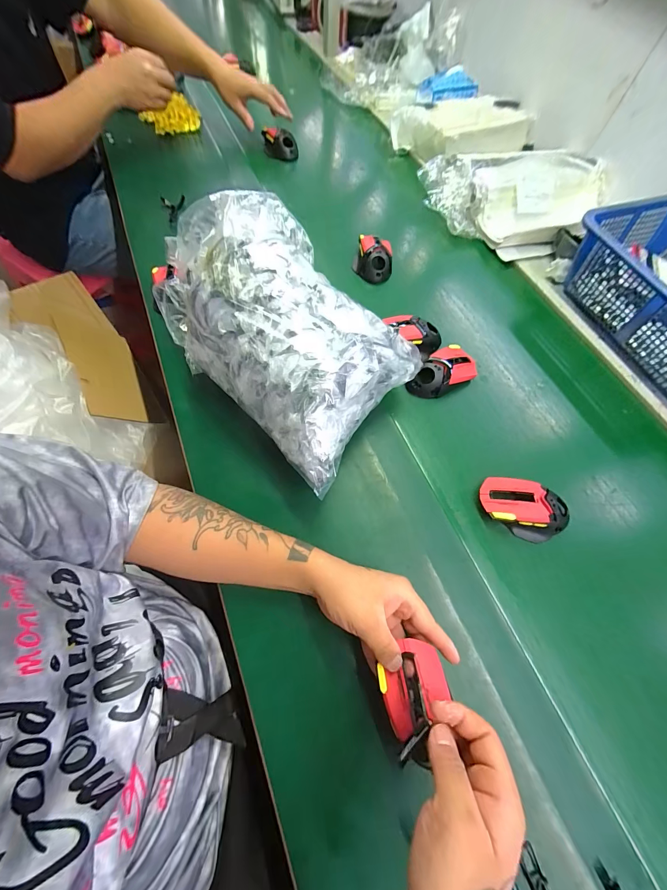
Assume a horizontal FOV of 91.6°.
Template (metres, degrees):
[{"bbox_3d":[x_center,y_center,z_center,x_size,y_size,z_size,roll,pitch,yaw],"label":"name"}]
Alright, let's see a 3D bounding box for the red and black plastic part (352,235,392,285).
[{"bbox_3d":[0.076,-0.359,0.626,0.073,0.044,0.089,5,65,-1],"label":"red and black plastic part"}]

